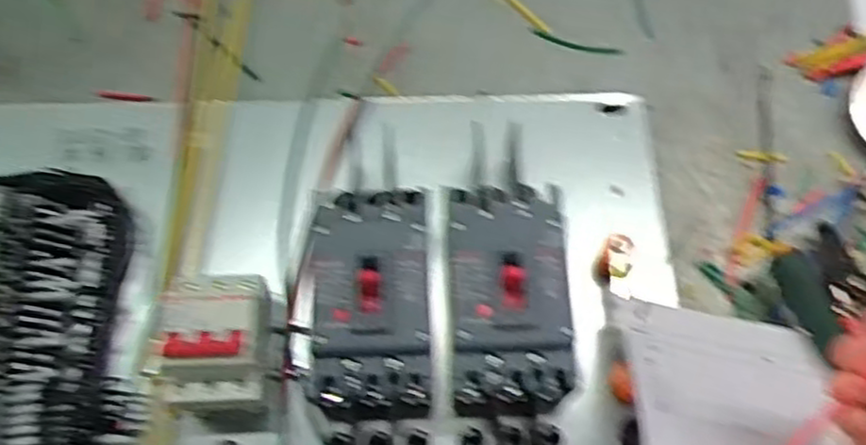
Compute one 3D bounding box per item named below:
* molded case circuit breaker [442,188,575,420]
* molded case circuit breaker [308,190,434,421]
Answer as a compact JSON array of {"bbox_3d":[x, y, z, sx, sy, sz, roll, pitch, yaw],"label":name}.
[{"bbox_3d":[0.044,0.046,0.472,0.078,0.064,0.134,-2,67,-2],"label":"molded case circuit breaker"},{"bbox_3d":[-0.039,0.049,0.466,0.079,0.065,0.135,-2,67,-2],"label":"molded case circuit breaker"}]

